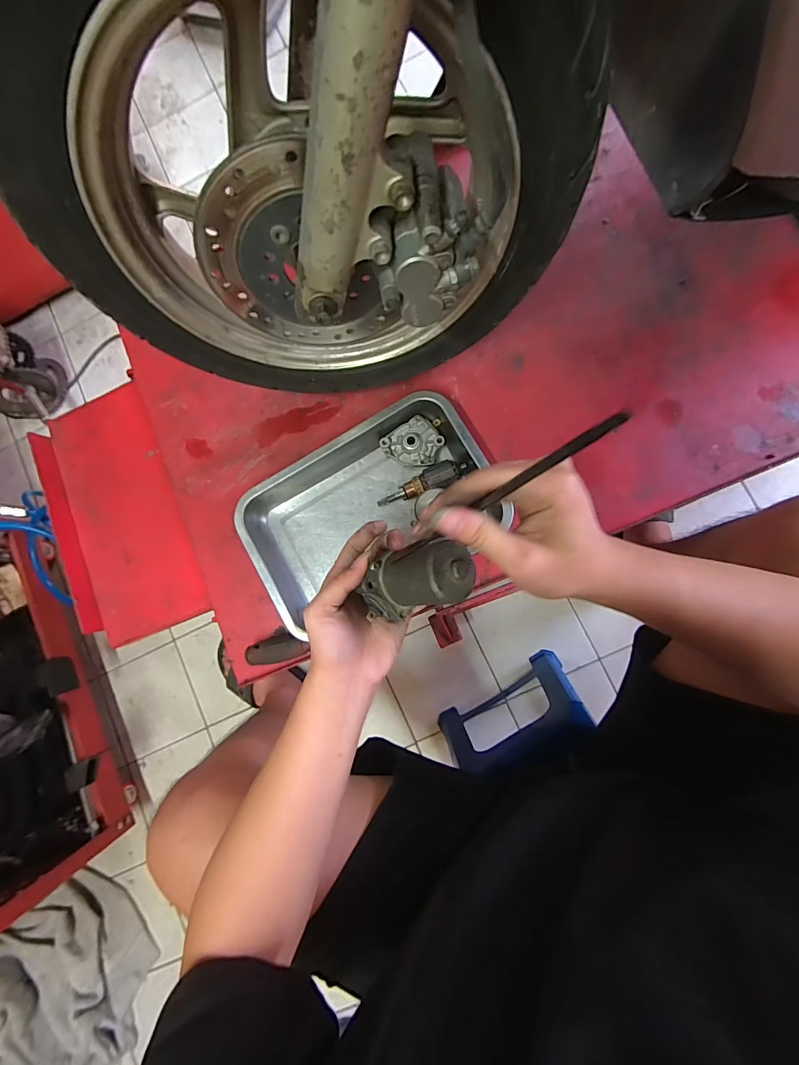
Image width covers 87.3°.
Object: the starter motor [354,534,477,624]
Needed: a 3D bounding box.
[{"bbox_3d":[0.014,0.038,0.346,0.093,0.040,0.052,-27,80,43],"label":"starter motor"}]

